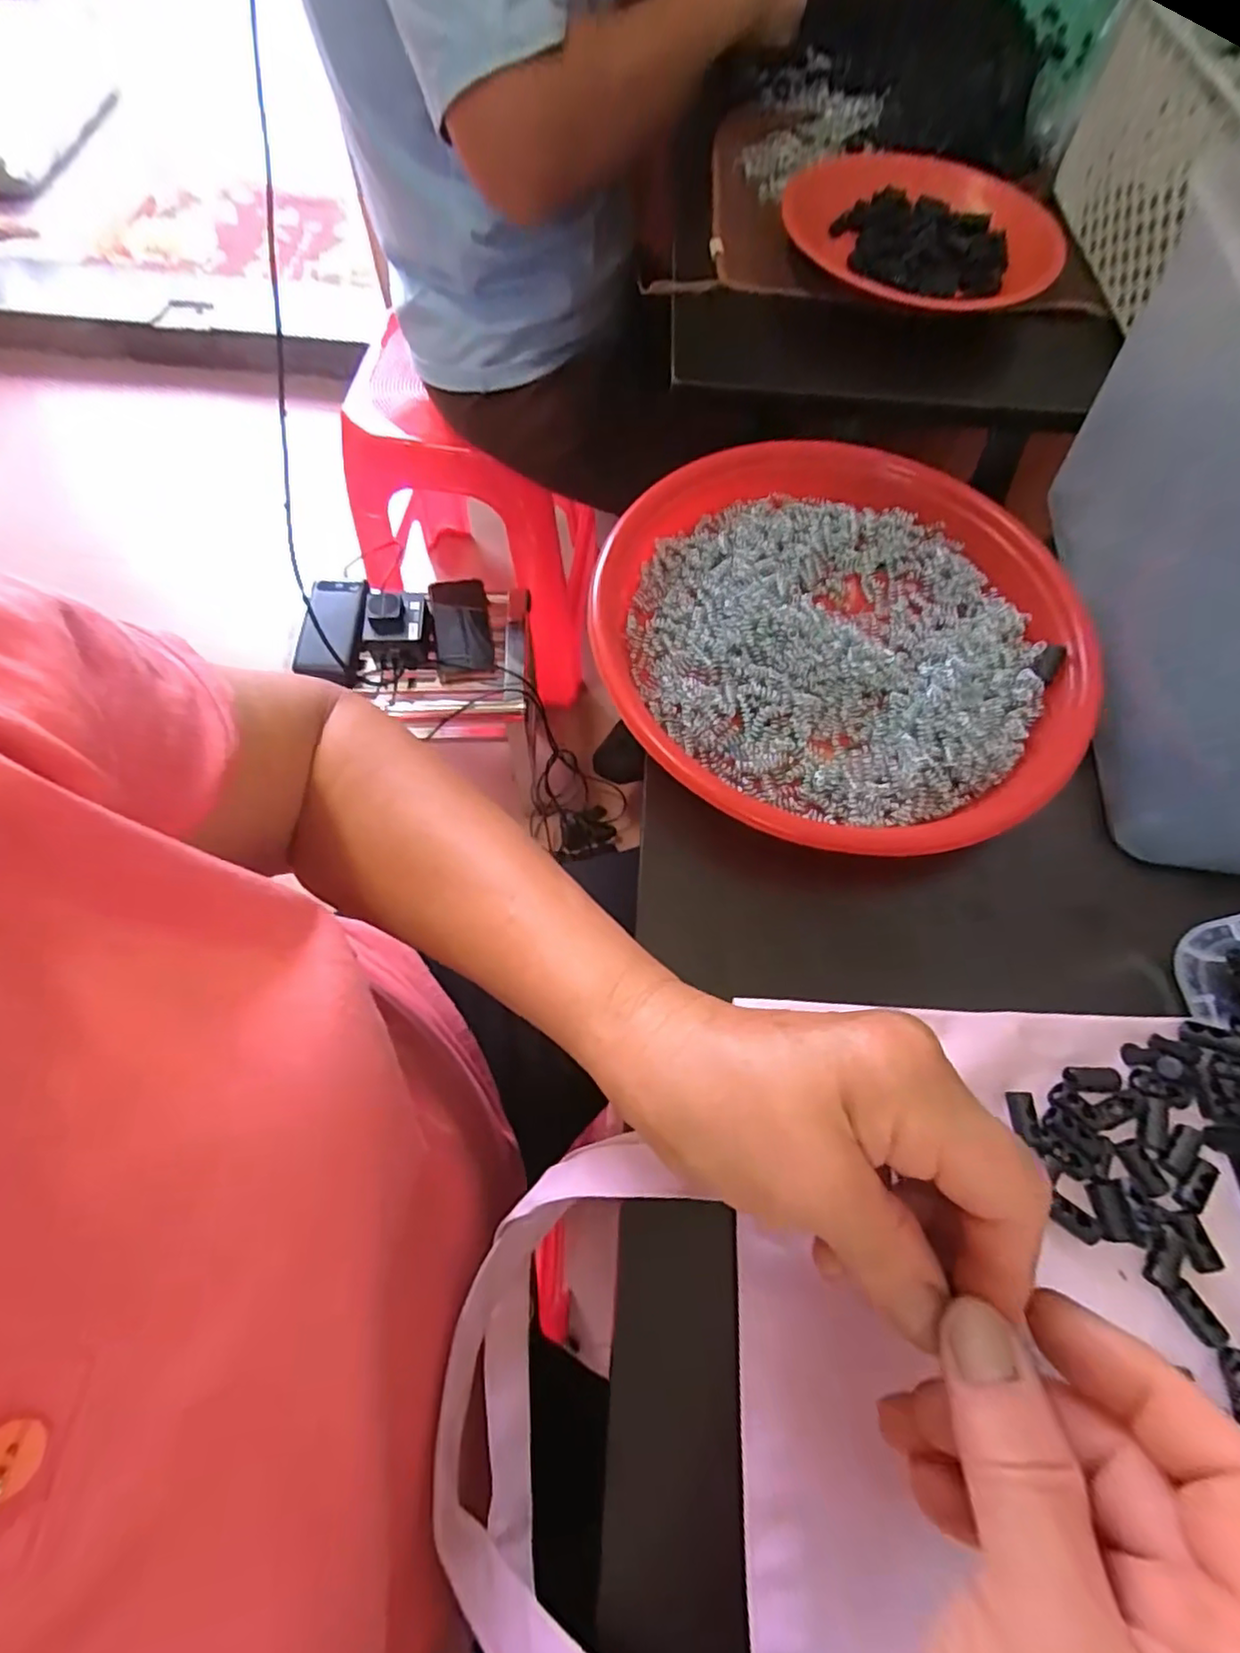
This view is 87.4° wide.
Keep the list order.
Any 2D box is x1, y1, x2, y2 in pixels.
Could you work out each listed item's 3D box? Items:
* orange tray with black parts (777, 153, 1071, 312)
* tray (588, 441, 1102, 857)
[{"bbox_3d":[0.222,-0.430,0.475,0.173,0.032,0.199,-2,67,-4],"label":"orange tray with black parts"},{"bbox_3d":[0.110,-0.096,0.322,0.235,0.025,0.231,1,67,-2],"label":"tray"}]

